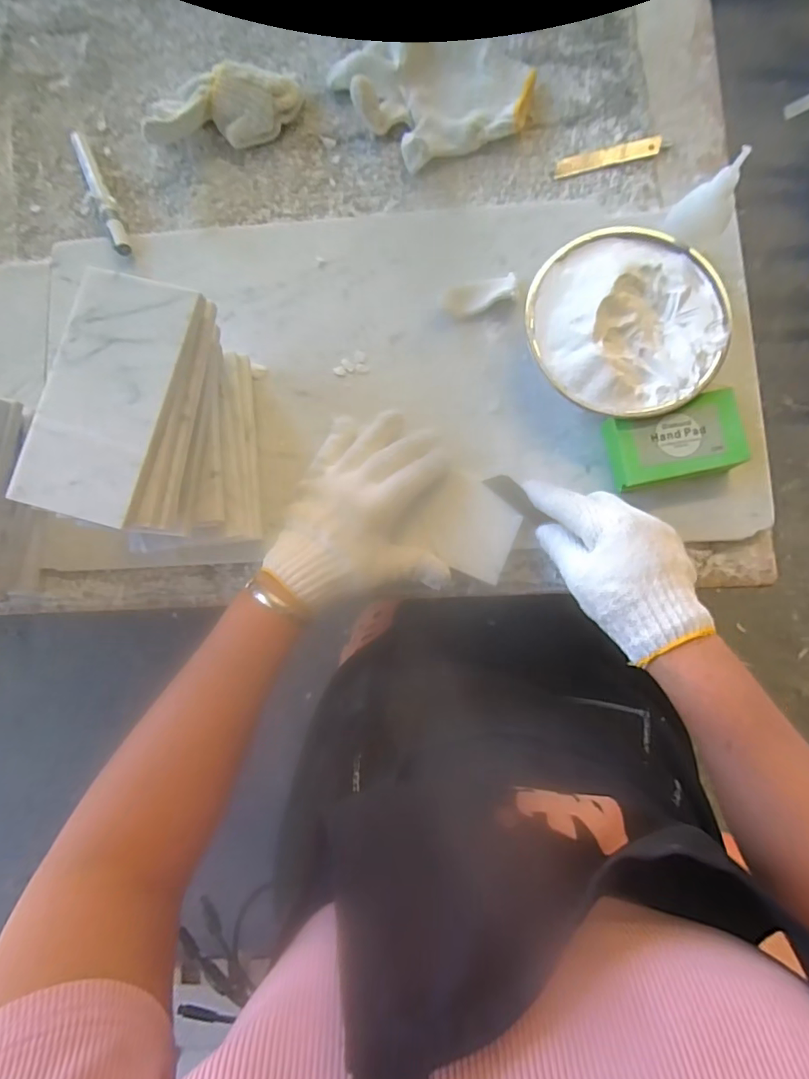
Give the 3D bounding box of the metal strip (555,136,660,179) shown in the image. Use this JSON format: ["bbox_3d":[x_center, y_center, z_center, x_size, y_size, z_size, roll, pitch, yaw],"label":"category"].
[{"bbox_3d":[0.180,-0.337,0.452,0.092,0.006,0.019,-11,84,2],"label":"metal strip"}]

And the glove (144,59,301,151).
[{"bbox_3d":[-0.161,-0.385,0.458,0.140,0.043,0.059,-4,83,0],"label":"glove"}]

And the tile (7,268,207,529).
[{"bbox_3d":[-0.181,-0.088,0.312,0.076,0.010,0.150,16,84,3],"label":"tile"}]

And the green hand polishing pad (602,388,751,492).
[{"bbox_3d":[0.207,-0.074,0.399,0.092,0.035,0.056,-12,83,-1],"label":"green hand polishing pad"}]

